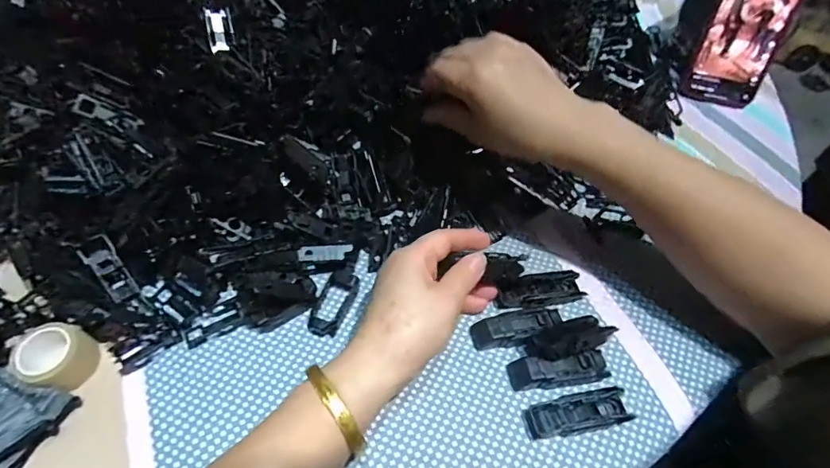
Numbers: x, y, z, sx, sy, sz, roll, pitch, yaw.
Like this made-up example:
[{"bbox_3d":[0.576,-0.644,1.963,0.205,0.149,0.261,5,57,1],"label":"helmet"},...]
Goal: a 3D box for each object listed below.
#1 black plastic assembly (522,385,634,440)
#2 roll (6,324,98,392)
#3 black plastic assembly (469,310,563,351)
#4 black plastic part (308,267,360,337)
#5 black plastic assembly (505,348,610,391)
[{"bbox_3d":[0.104,0.114,0.290,0.070,0.009,0.021,-9,56,-9],"label":"black plastic assembly"},{"bbox_3d":[-0.219,0.076,0.279,0.035,0.028,0.036,1,55,-2],"label":"roll"},{"bbox_3d":[0.073,0.065,0.317,0.063,0.014,0.020,-9,56,-9],"label":"black plastic assembly"},{"bbox_3d":[-0.058,0.048,0.326,0.023,0.012,0.051,19,56,10],"label":"black plastic part"},{"bbox_3d":[0.098,0.090,0.303,0.066,0.012,0.021,-3,55,-6],"label":"black plastic assembly"}]

